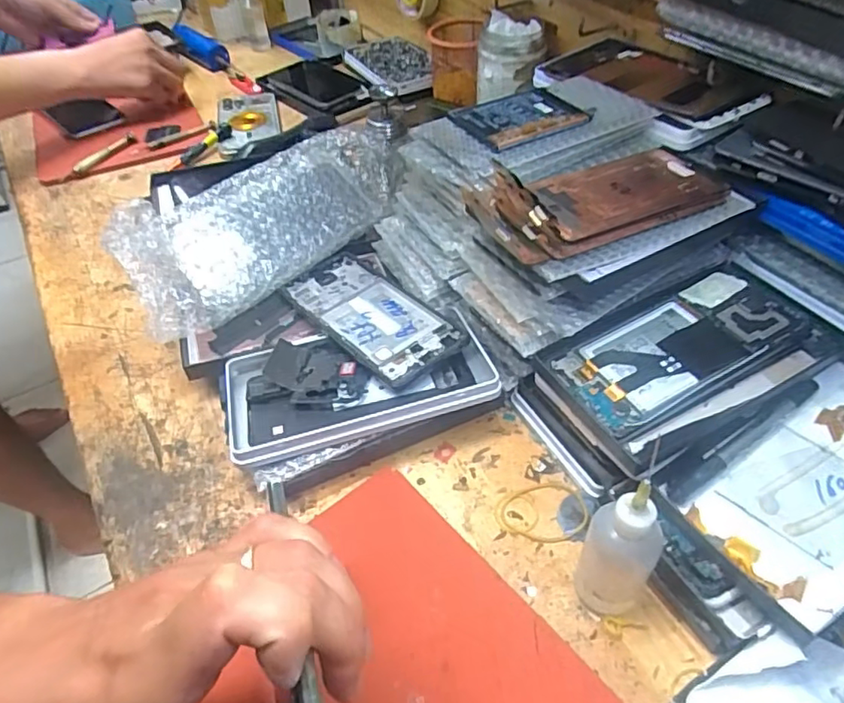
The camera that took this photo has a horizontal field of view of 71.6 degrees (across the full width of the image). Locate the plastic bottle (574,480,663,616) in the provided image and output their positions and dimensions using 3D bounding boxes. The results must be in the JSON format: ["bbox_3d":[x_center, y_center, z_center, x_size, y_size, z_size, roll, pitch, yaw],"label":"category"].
[{"bbox_3d":[0.101,0.104,0.300,0.035,0.095,0.029,23,52,23],"label":"plastic bottle"}]

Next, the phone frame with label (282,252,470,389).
[{"bbox_3d":[-0.038,-0.029,0.458,0.073,0.007,0.153,-34,54,-25],"label":"phone frame with label"}]

